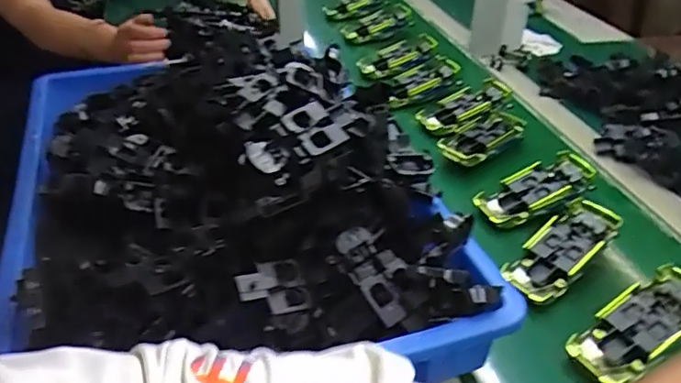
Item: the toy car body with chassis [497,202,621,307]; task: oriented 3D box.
[{"bbox_3d":[0.216,0.059,0.547,0.129,0.023,0.053,-39,49,-18],"label":"toy car body with chassis"}]

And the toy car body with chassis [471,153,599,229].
[{"bbox_3d":[0.222,-0.001,0.626,0.141,0.027,0.061,-26,42,-10],"label":"toy car body with chassis"}]

